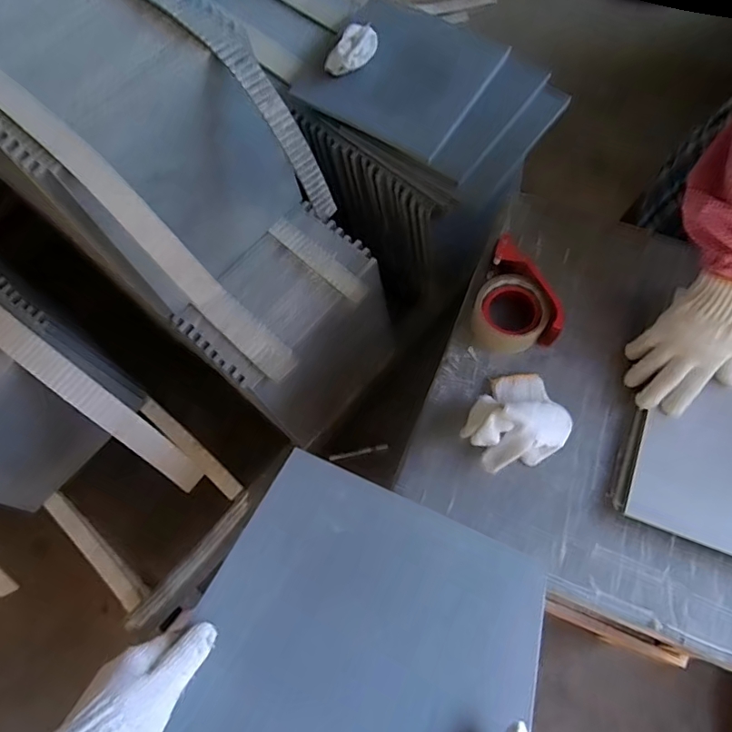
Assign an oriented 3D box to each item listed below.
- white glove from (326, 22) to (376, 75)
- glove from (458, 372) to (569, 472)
[{"bbox_3d":[-0.023,-0.579,0.953,0.061,0.033,0.111,32,75,11],"label":"white glove"},{"bbox_3d":[0.177,0.064,0.599,0.128,0.055,0.107,-36,75,-10],"label":"glove"}]

